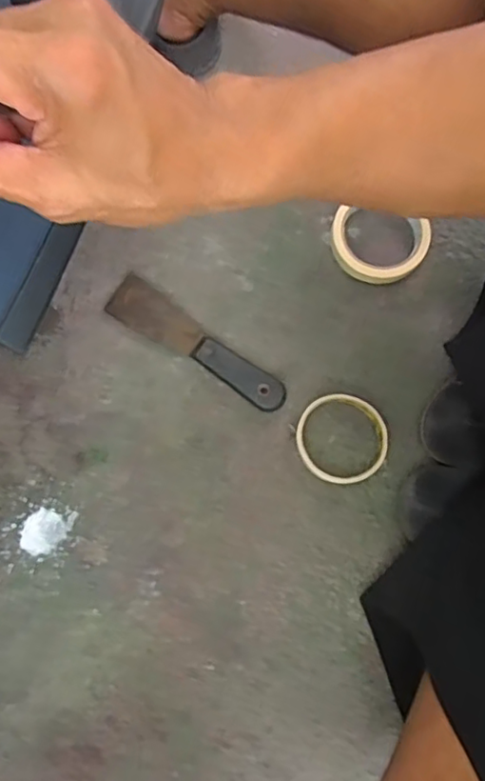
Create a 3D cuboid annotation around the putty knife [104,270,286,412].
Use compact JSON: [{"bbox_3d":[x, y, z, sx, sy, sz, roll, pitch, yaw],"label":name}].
[{"bbox_3d":[-0.044,-0.047,0.588,0.200,0.016,0.047,34,82,6],"label":"putty knife"}]

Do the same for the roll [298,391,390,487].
[{"bbox_3d":[0.095,0.047,0.566,0.087,0.020,0.082,0,80,0],"label":"roll"}]

